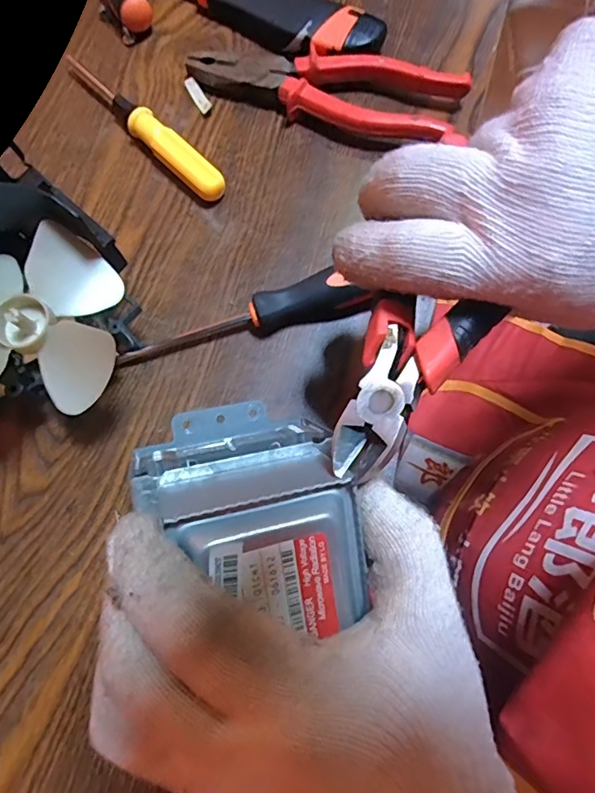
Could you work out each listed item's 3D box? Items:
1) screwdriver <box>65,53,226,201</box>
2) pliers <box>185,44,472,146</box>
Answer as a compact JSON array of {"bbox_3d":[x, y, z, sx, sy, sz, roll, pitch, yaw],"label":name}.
[{"bbox_3d":[-0.109,-0.190,0.348,0.156,0.020,0.021,44,81,10],"label":"screwdriver"},{"bbox_3d":[0.018,-0.222,0.351,0.194,0.026,0.054,19,78,5],"label":"pliers"}]

